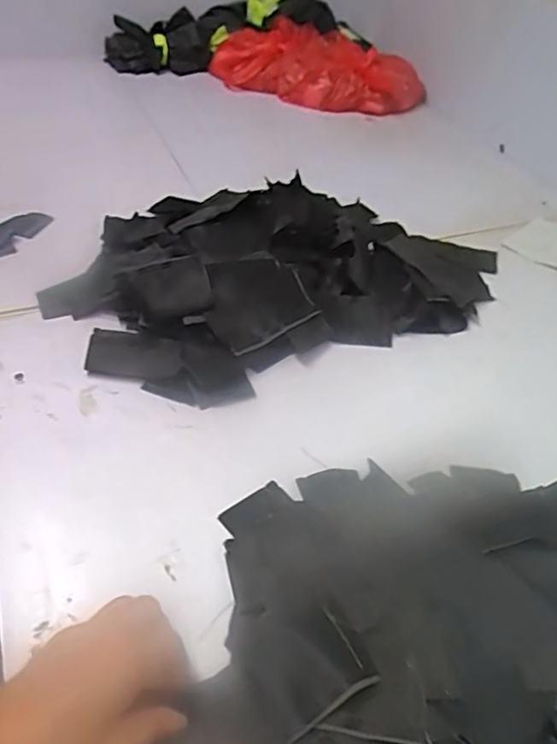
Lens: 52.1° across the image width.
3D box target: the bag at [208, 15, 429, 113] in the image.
[{"bbox_3d":[0.072,-0.616,1.153,0.431,0.095,0.183,23,45,19],"label":"bag"}]

